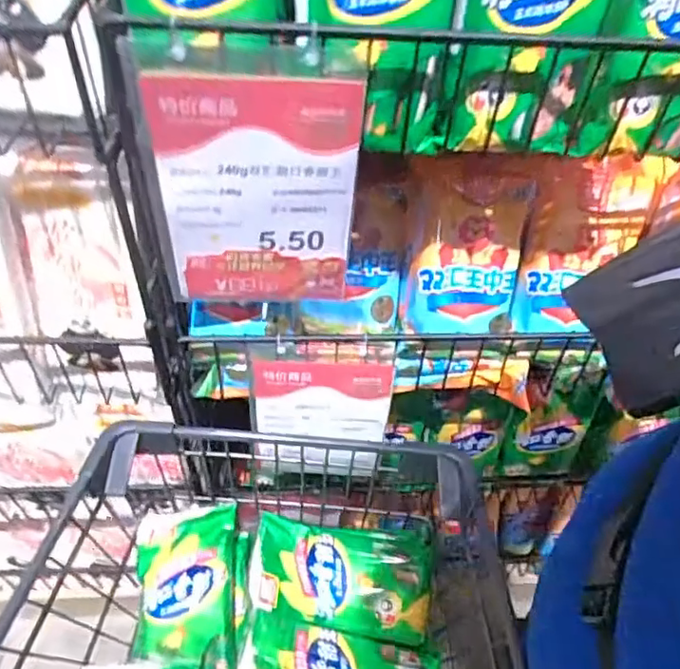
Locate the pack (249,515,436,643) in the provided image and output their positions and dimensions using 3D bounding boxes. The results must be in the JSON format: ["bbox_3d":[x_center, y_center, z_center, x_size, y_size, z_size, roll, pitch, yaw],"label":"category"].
[{"bbox_3d":[-0.001,0.260,0.630,0.189,0.055,0.113,7,49,2],"label":"pack"}]

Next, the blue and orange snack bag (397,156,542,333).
[{"bbox_3d":[0.124,-0.087,0.570,0.114,0.172,0.034,-1,18,-3],"label":"blue and orange snack bag"}]

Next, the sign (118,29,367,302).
[{"bbox_3d":[-0.064,-0.104,0.430,0.145,0.227,0.009,-1,49,-5],"label":"sign"}]

